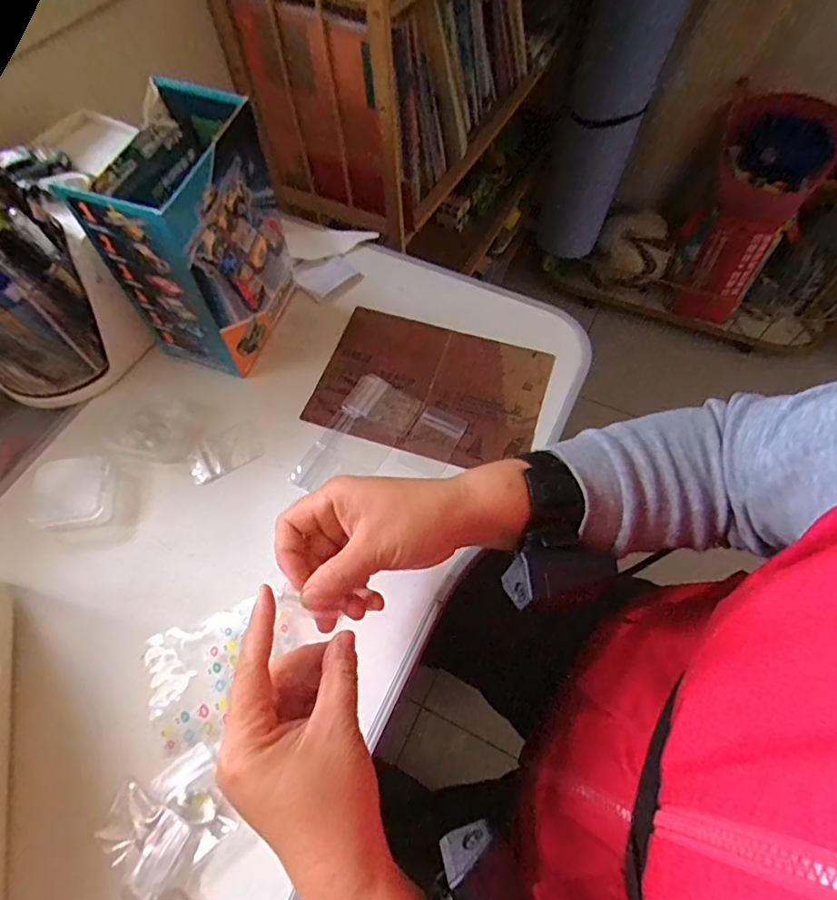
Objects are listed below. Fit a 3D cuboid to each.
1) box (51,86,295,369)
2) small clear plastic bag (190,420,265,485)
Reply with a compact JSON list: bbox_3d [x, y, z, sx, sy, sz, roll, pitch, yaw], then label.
[{"bbox_3d":[-0.170,-0.164,0.421,0.084,0.177,0.128,16,64,9],"label":"box"},{"bbox_3d":[-0.163,0.002,0.434,0.060,0.004,0.038,-28,67,-15],"label":"small clear plastic bag"}]

